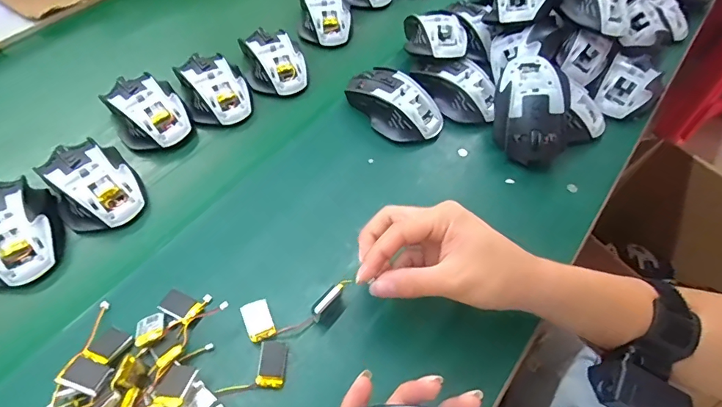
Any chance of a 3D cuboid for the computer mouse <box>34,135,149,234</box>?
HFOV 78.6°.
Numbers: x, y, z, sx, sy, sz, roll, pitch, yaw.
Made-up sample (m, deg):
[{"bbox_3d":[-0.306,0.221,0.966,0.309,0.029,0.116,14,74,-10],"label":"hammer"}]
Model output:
[{"bbox_3d":[-0.258,-0.022,0.425,0.077,0.039,0.107,-35,64,-24],"label":"computer mouse"}]

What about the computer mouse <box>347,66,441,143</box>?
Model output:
[{"bbox_3d":[0.036,-0.111,0.489,0.114,0.041,0.066,35,60,20],"label":"computer mouse"}]

